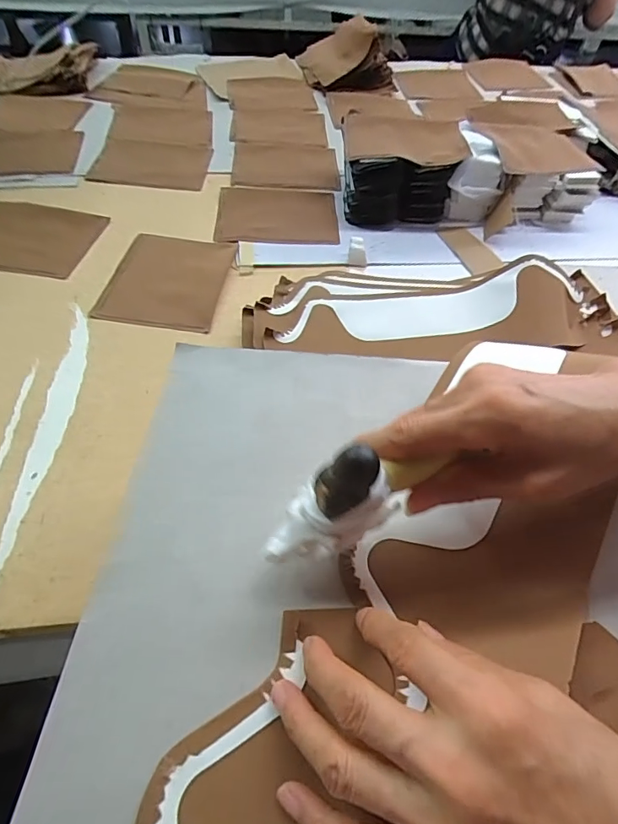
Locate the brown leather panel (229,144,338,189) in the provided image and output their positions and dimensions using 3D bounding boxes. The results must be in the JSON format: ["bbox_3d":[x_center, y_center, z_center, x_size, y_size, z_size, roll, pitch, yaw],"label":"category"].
[{"bbox_3d":[-0.041,-0.440,0.831,0.182,0.012,0.172,0,52,-4],"label":"brown leather panel"}]

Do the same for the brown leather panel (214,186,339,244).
[{"bbox_3d":[-0.049,-0.302,0.722,0.178,0.007,0.147,1,52,-4],"label":"brown leather panel"}]

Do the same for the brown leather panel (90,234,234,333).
[{"bbox_3d":[-0.179,-0.176,0.616,0.141,0.006,0.188,8,52,0],"label":"brown leather panel"}]

